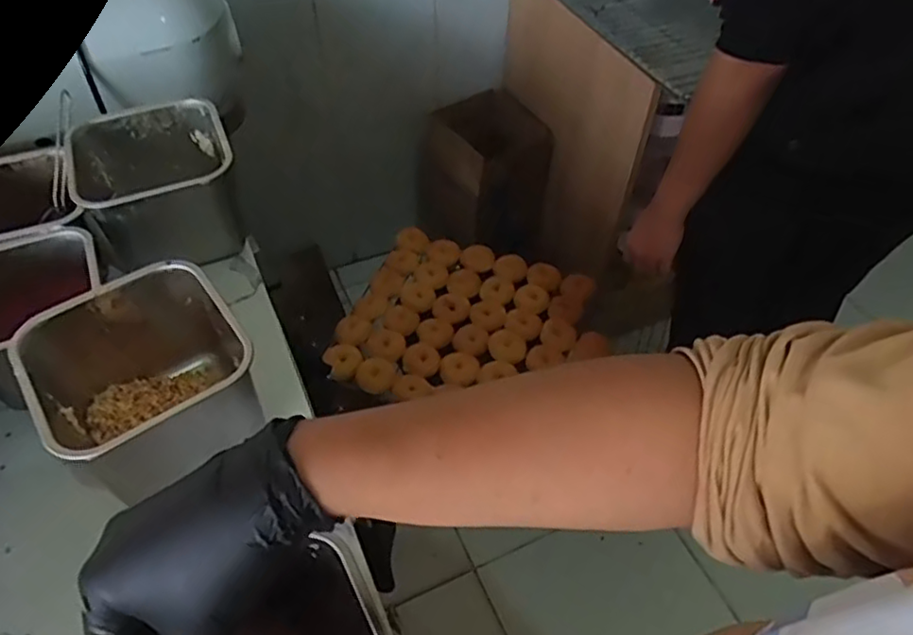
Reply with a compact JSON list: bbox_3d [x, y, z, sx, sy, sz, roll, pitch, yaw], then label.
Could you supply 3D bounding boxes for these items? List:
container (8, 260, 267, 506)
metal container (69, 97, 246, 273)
[{"bbox_3d":[-0.227,0.053,0.491,0.137,0.111,0.133,-33,58,-25],"label":"container"},{"bbox_3d":[-0.281,-0.124,0.626,0.135,0.095,0.139,-18,53,-15],"label":"metal container"}]

